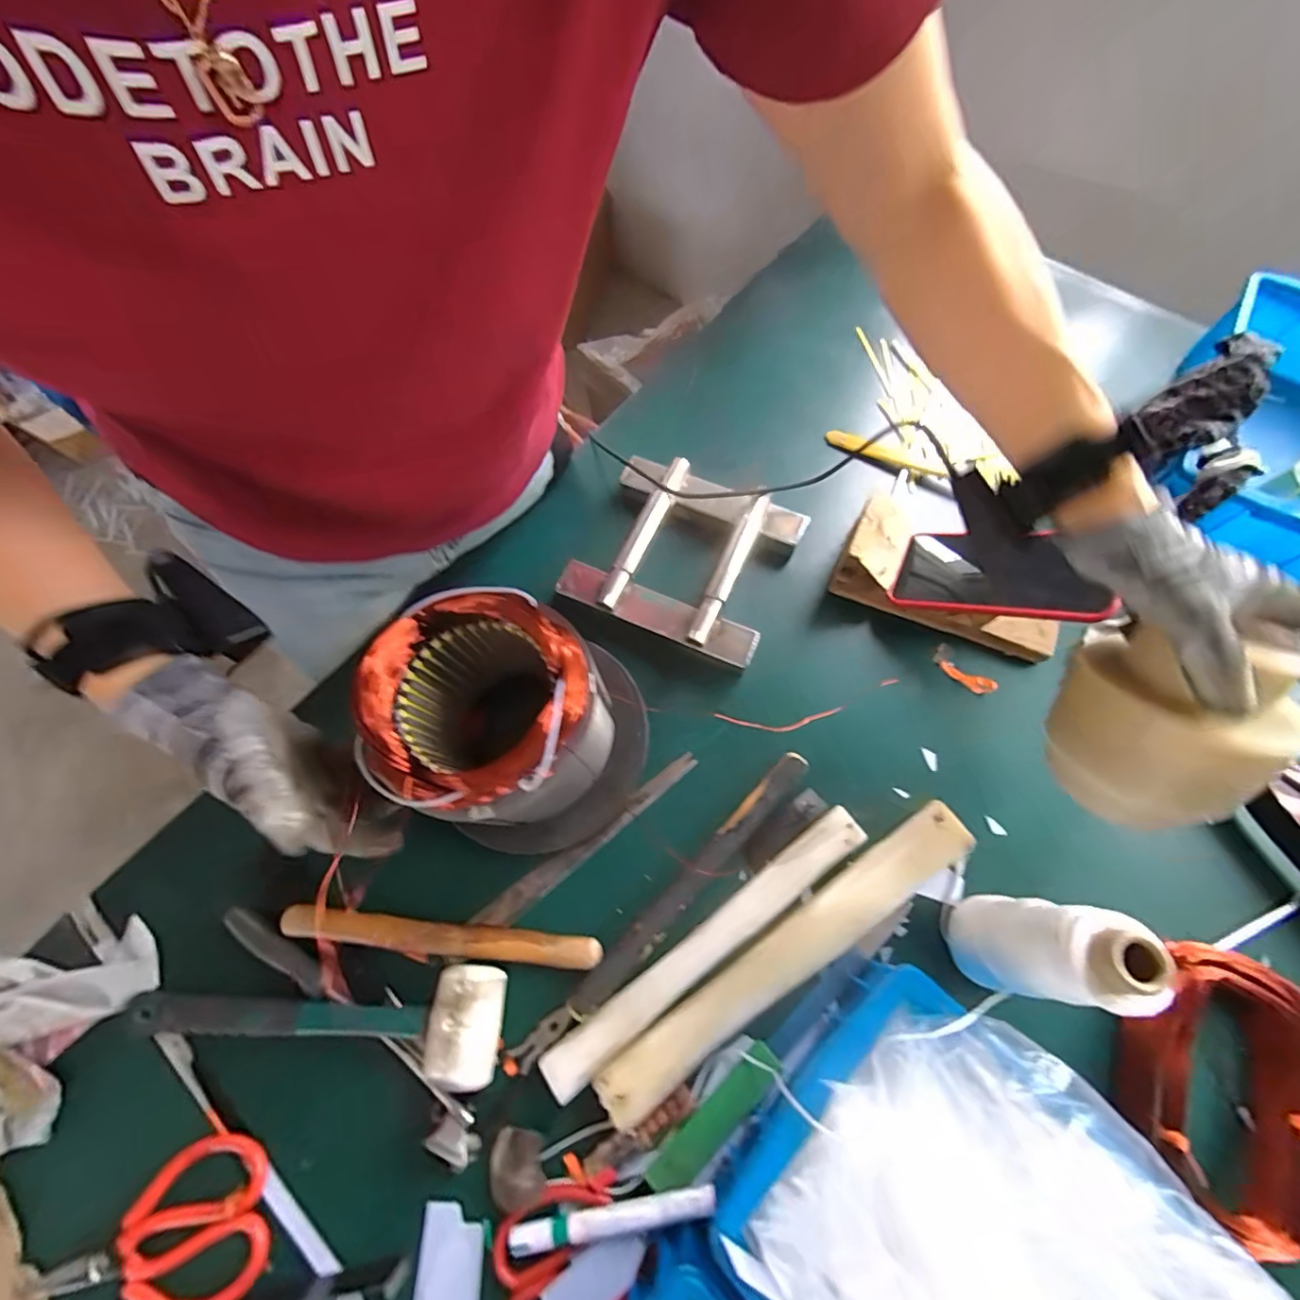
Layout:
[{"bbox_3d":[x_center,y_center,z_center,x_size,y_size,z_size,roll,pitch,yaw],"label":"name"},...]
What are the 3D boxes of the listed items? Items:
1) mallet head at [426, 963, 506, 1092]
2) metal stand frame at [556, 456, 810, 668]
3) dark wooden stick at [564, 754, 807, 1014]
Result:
[{"bbox_3d":[-0.134,0.273,0.402,0.046,0.046,0.073,1,68,2],"label":"mallet head"},{"bbox_3d":[0.037,-0.091,0.543,0.189,0.045,0.179,23,70,11],"label":"metal stand frame"},{"bbox_3d":[0.037,0.184,0.447,0.022,0.017,0.262,42,75,17],"label":"dark wooden stick"}]

